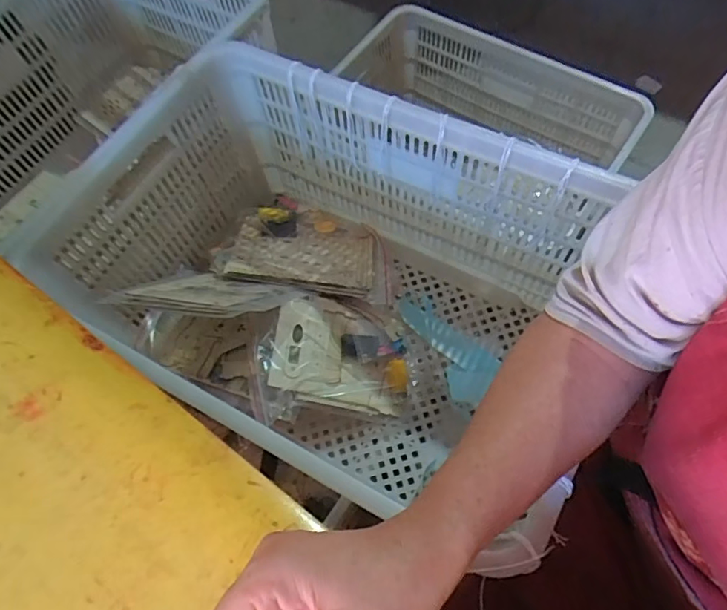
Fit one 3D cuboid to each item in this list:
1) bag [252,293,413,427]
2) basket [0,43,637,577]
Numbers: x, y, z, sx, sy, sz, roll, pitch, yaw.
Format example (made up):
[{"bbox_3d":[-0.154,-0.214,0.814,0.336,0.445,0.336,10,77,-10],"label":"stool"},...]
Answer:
[{"bbox_3d":[-0.044,0.078,0.754,0.234,0.046,0.177,3,68,-20],"label":"bag"},{"bbox_3d":[-0.067,-0.053,0.703,0.594,0.316,0.405,25,69,15],"label":"basket"}]

